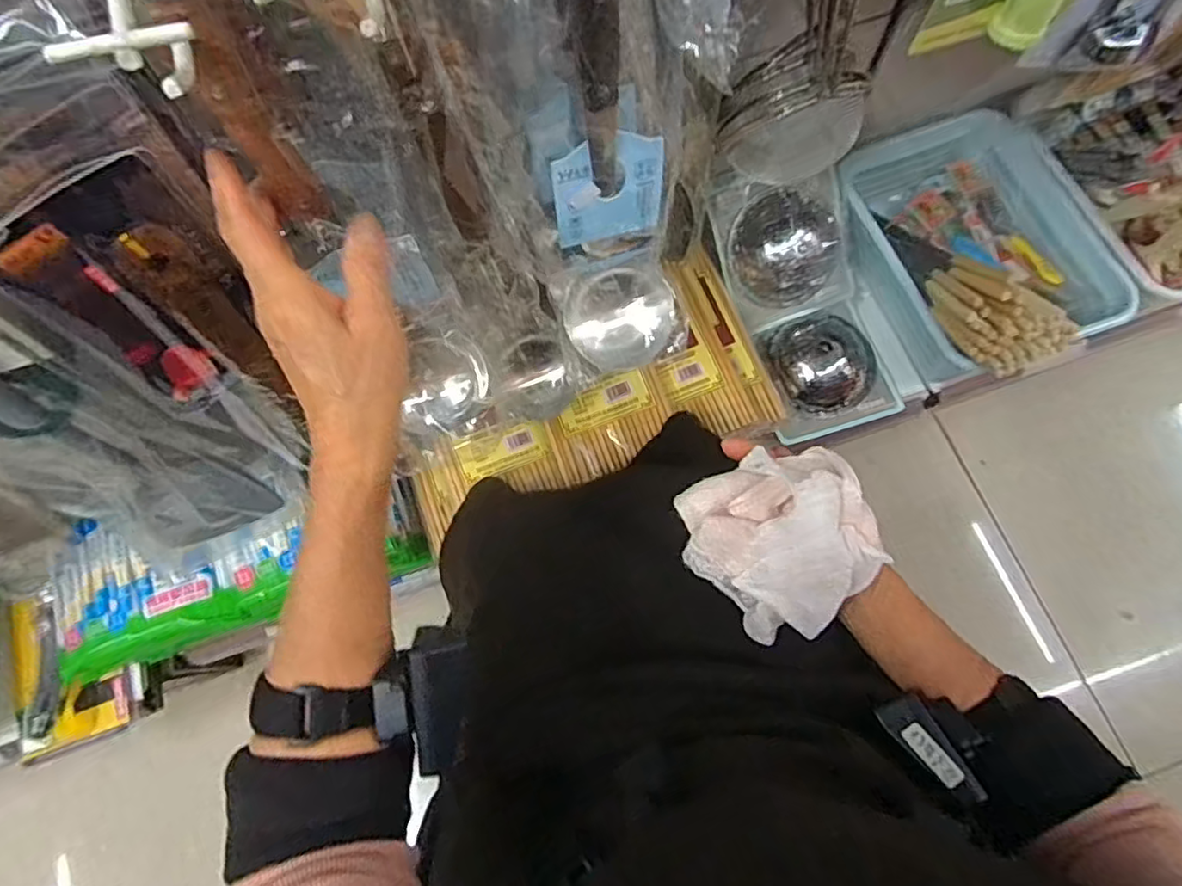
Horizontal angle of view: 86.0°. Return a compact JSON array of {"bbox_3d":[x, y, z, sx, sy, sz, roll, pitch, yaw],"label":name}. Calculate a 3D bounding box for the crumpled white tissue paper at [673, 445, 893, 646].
[{"bbox_3d":[0.121,0.066,0.407,0.100,0.104,0.115,-26,73,-6],"label":"crumpled white tissue paper"}]

